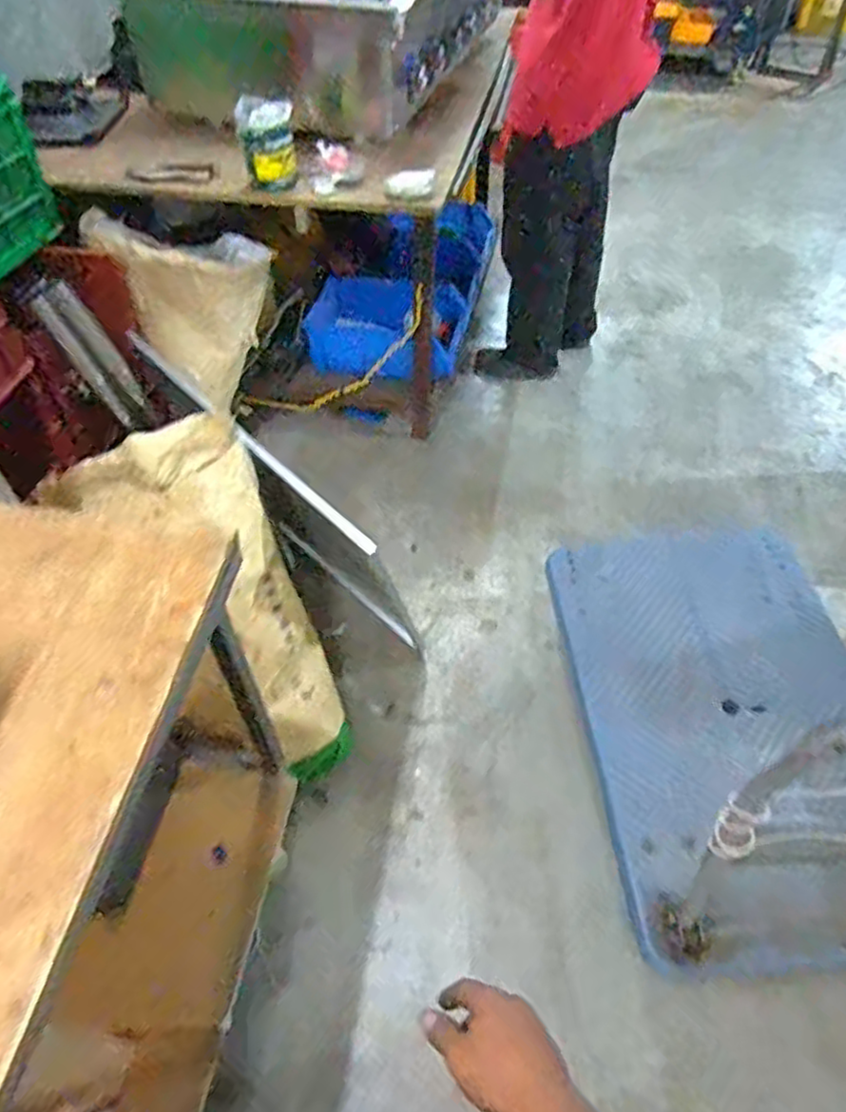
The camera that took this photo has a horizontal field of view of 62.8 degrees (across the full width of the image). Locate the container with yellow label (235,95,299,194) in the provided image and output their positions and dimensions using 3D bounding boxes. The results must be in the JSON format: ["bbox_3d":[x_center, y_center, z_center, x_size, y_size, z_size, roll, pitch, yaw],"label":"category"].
[{"bbox_3d":[-0.344,-0.910,1.542,0.124,0.174,0.060,-1,52,-1],"label":"container with yellow label"}]

